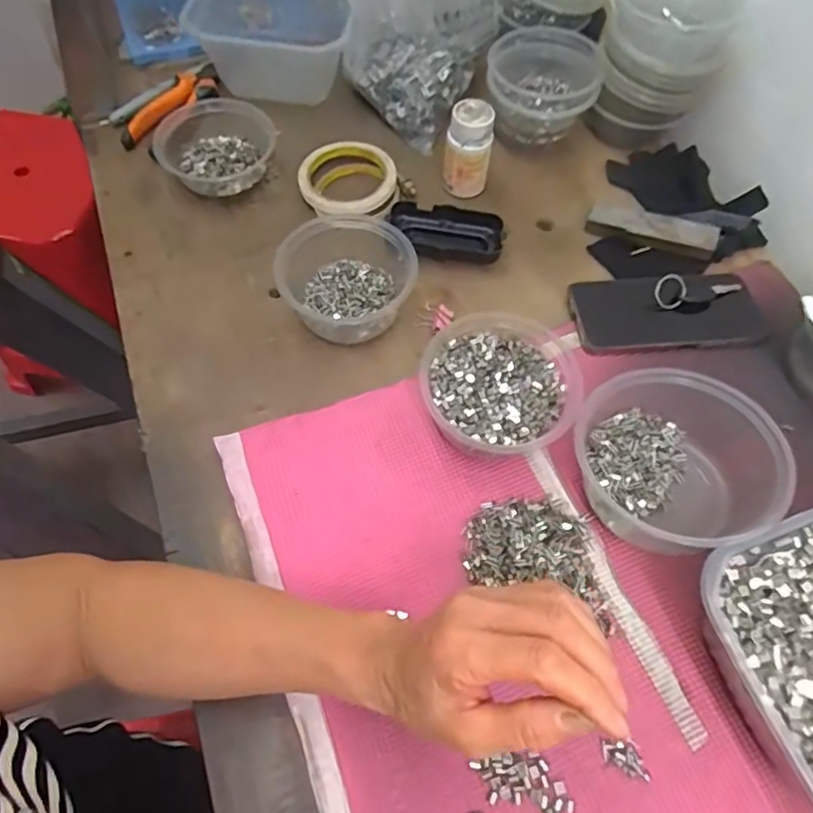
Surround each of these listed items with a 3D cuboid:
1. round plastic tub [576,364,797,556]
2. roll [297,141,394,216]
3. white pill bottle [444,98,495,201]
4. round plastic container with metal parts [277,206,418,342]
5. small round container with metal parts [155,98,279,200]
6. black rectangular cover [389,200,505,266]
[{"bbox_3d":[0.189,0.042,0.426,0.115,0.080,0.140,-41,70,-20],"label":"round plastic tub"},{"bbox_3d":[-0.060,-0.232,0.611,0.095,0.026,0.097,0,62,-1],"label":"roll"},{"bbox_3d":[0.060,-0.249,0.583,0.033,0.087,0.033,-39,70,-19],"label":"white pill bottle"},{"bbox_3d":[-0.052,-0.115,0.527,0.115,0.061,0.107,0,62,-1],"label":"round plastic container with metal parts"},{"bbox_3d":[-0.195,-0.270,0.610,0.115,0.051,0.124,1,62,-2],"label":"small round container with metal parts"},{"bbox_3d":[0.038,-0.167,0.574,0.105,0.020,0.060,5,62,2],"label":"black rectangular cover"}]

